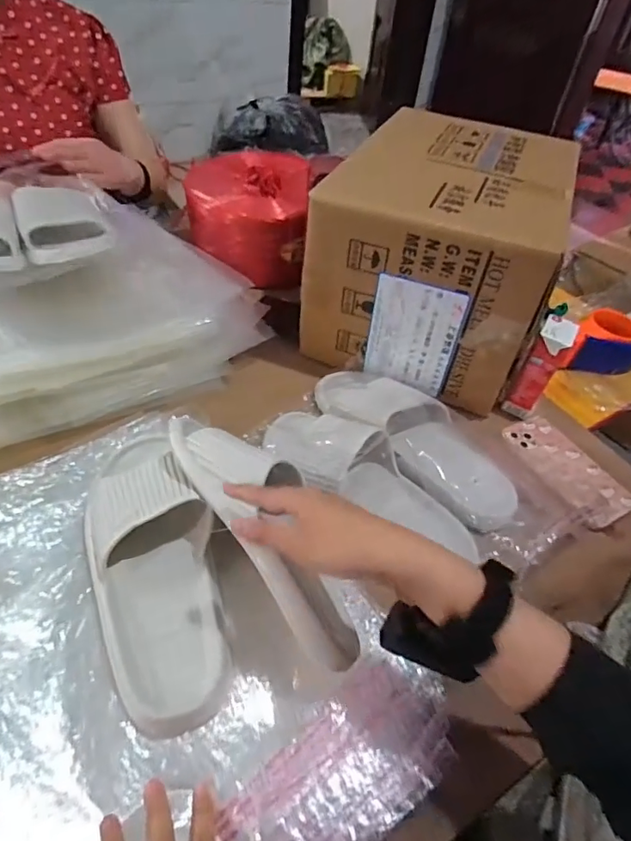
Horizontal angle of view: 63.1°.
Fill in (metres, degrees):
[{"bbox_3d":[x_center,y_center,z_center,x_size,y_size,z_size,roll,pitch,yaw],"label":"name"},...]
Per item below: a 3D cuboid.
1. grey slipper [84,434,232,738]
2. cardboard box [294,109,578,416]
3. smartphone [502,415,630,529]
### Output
[{"bbox_3d":[-0.151,0.124,0.476,0.107,0.086,0.283,-13,49,-19],"label":"grey slipper"},{"bbox_3d":[0.178,-0.247,0.737,0.277,0.233,0.347,19,46,11],"label":"cardboard box"},{"bbox_3d":[0.311,0.057,0.638,0.077,0.008,0.162,-17,49,-19],"label":"smartphone"}]

